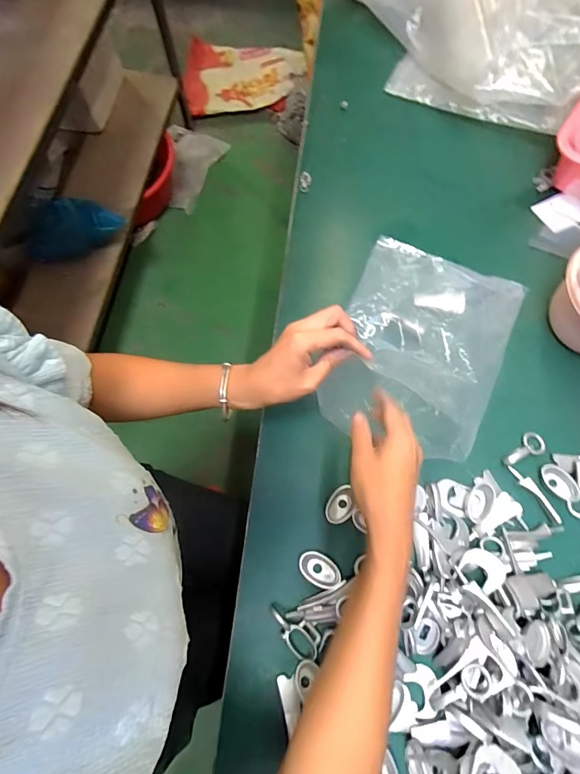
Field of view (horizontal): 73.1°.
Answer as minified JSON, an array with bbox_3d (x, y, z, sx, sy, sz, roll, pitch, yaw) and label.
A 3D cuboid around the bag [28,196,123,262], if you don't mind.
[{"bbox_3d":[-0.627,-0.457,1.139,0.311,0.150,0.116,-10,72,-3],"label":"bag"}]

